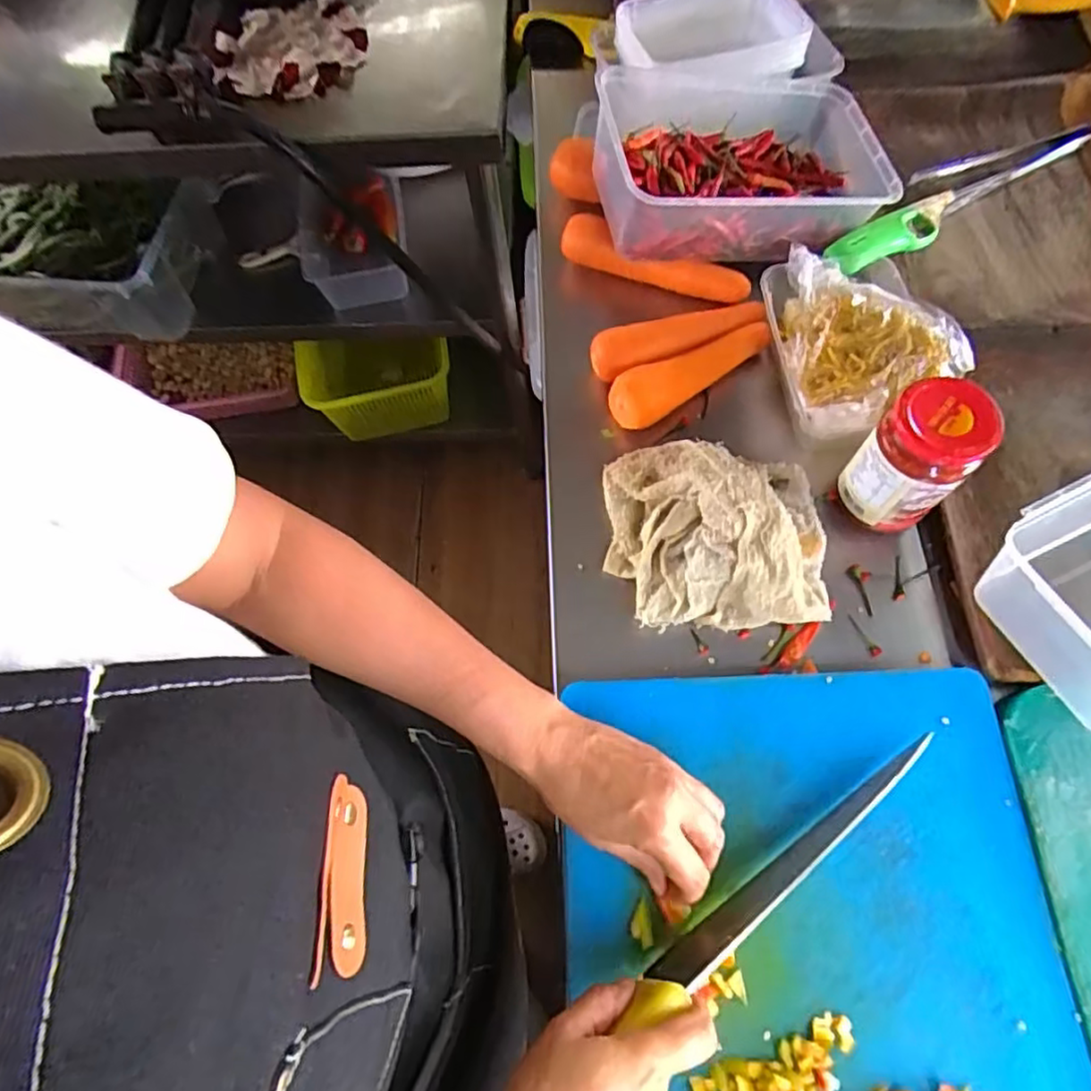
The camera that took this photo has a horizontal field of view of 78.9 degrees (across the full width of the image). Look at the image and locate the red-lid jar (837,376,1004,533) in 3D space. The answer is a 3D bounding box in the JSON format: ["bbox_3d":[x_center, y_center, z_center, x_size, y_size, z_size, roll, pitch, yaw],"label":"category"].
[{"bbox_3d":[0.267,-0.062,0.484,0.065,0.116,0.064,-1,68,3],"label":"red-lid jar"}]

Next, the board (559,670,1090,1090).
[{"bbox_3d":[0.167,0.302,0.392,0.298,0.014,0.431,-2,68,2],"label":"board"}]

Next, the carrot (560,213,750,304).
[{"bbox_3d":[0.101,-0.266,0.625,0.182,0.031,0.039,26,72,12],"label":"carrot"}]

